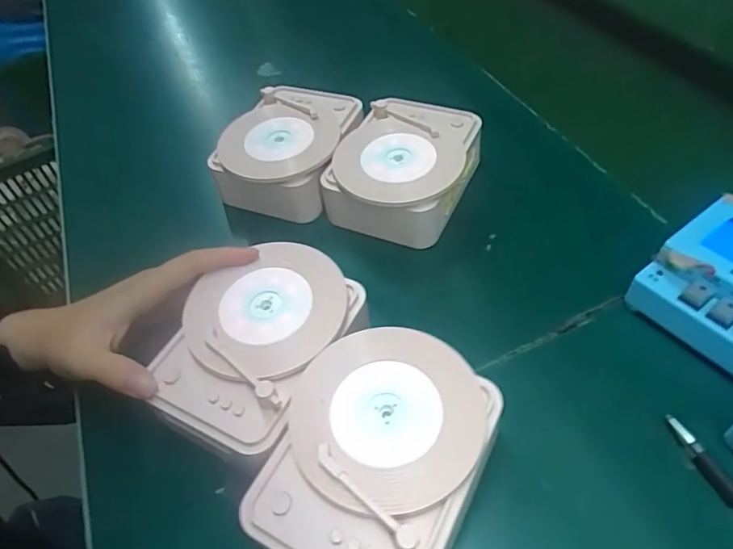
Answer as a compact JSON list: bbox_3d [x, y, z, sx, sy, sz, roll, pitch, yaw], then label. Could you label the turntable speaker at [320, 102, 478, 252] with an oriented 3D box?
[{"bbox_3d":[0.032,-0.088,0.429,0.097,0.046,0.124,18,55,20],"label":"turntable speaker"}]

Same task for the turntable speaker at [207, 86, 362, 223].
[{"bbox_3d":[-0.069,-0.110,0.461,0.102,0.047,0.132,12,53,16],"label":"turntable speaker"}]

